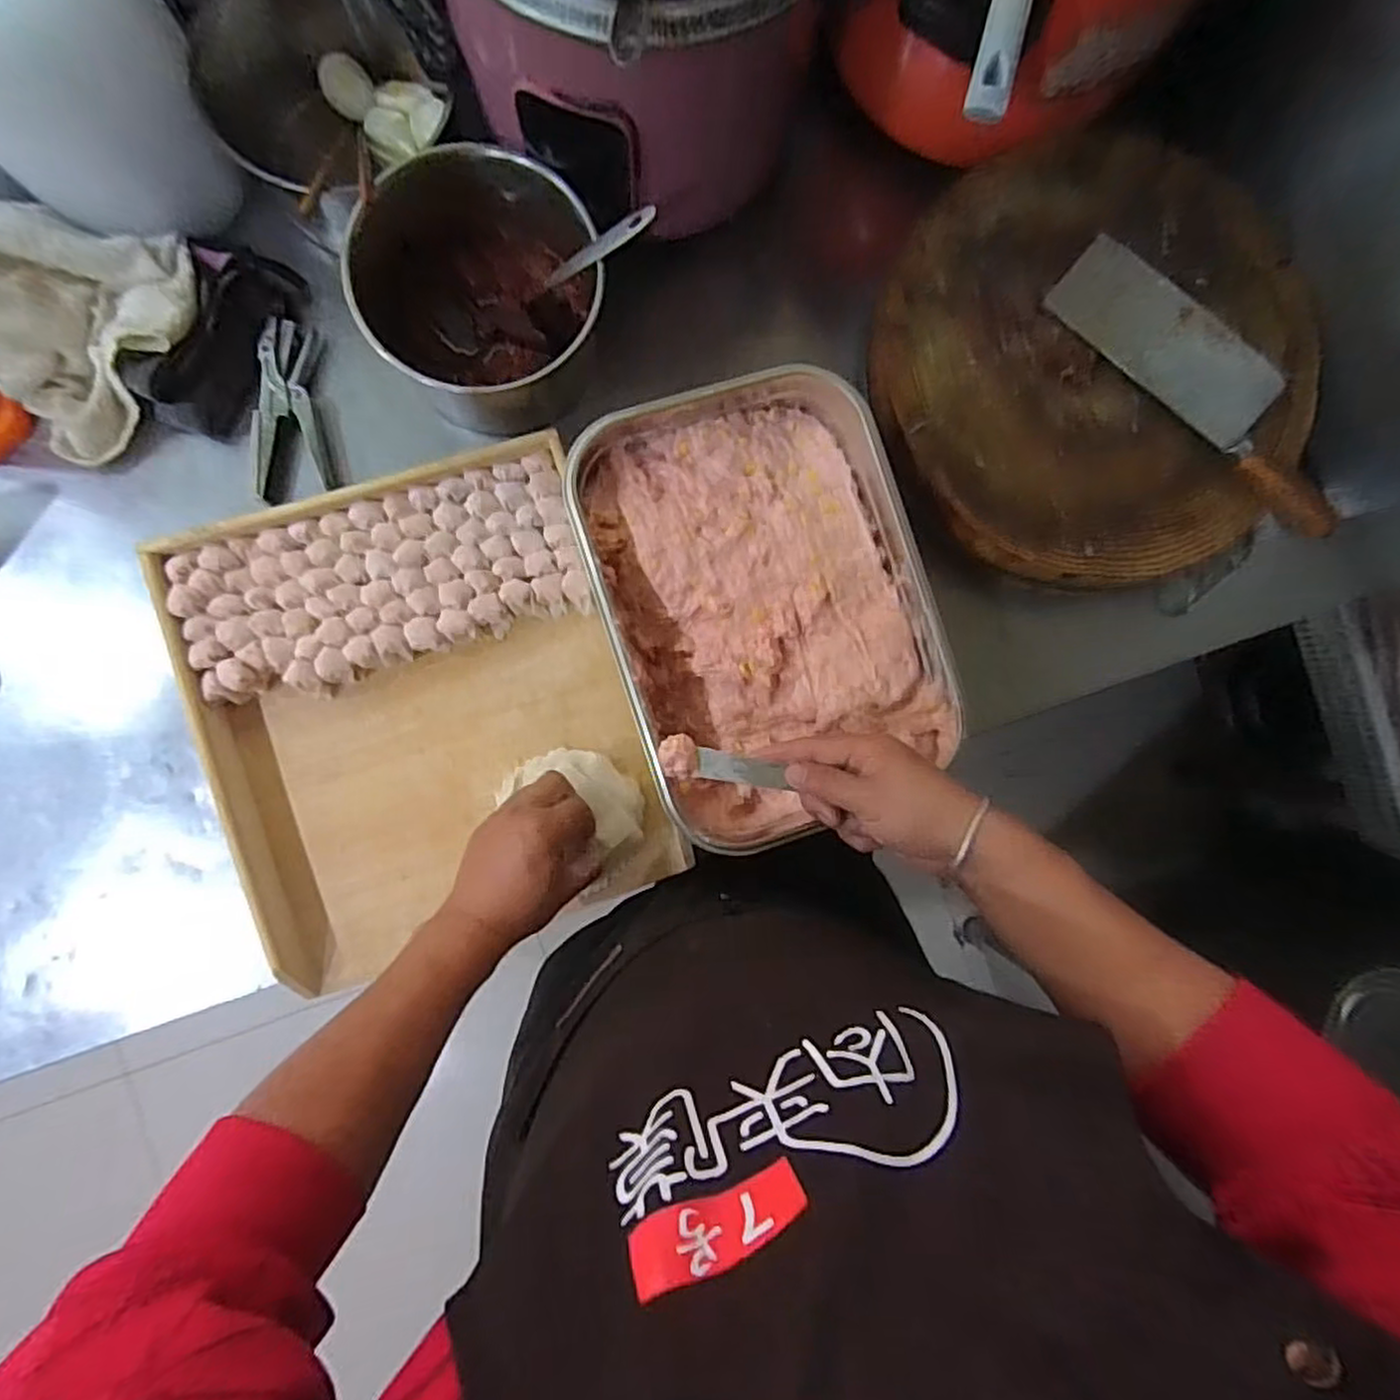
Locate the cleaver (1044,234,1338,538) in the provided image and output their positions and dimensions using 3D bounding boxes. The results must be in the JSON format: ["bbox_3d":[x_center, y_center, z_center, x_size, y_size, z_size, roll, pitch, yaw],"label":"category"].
[{"bbox_3d":[0.436,-0.272,0.608,0.091,0.032,0.299,-44,92,-4],"label":"cleaver"}]

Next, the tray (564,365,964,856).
[{"bbox_3d":[0.051,-0.078,0.589,0.252,0.078,0.363,-16,90,-5],"label":"tray"}]

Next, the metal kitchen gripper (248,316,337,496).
[{"bbox_3d":[-0.355,-0.254,0.618,0.061,0.021,0.146,-1,88,-4],"label":"metal kitchen gripper"}]

